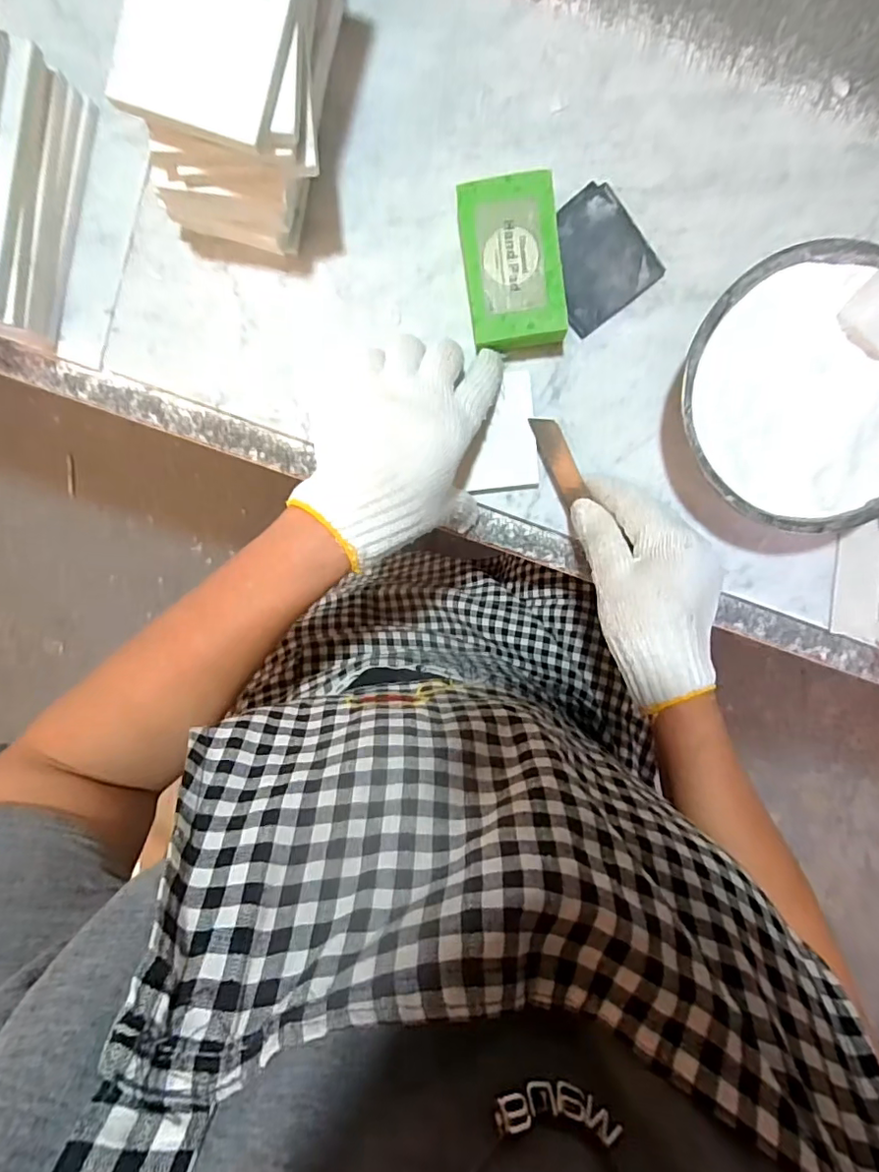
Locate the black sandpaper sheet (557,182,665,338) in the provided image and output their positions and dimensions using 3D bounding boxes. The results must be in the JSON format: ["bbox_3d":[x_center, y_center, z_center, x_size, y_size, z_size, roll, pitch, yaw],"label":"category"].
[{"bbox_3d":[0.102,-0.217,0.365,0.066,0.007,0.075,-37,95,4],"label":"black sandpaper sheet"}]

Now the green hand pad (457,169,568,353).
[{"bbox_3d":[0.046,-0.201,0.352,0.057,0.034,0.094,-9,96,1],"label":"green hand pad"}]

